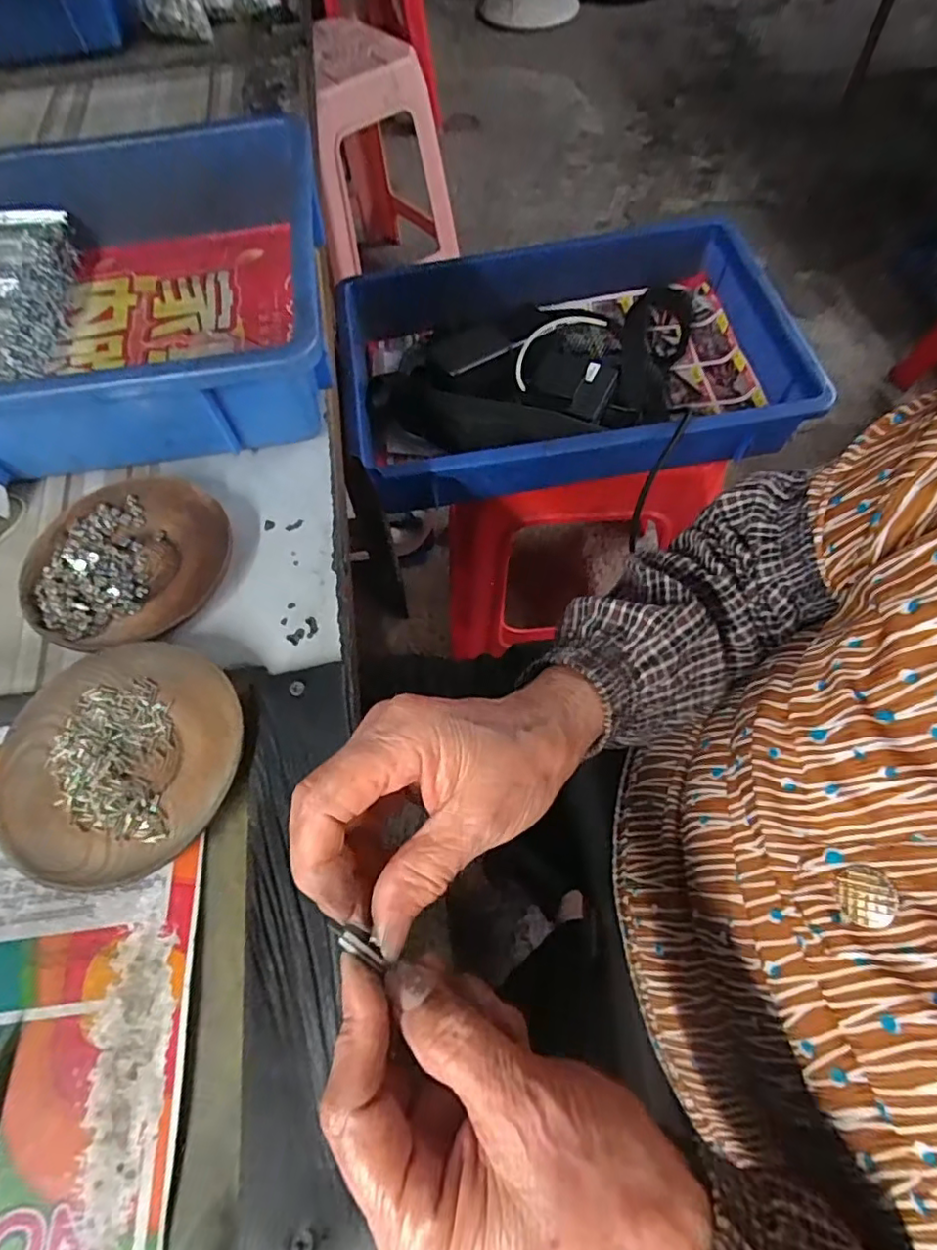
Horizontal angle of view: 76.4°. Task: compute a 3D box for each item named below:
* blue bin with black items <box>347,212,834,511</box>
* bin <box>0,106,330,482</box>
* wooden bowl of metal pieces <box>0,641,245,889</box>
[{"bbox_3d":[0.099,-0.268,0.611,0.436,0.080,0.297,-9,62,-2],"label":"blue bin with black items"},{"bbox_3d":[-0.316,-0.222,0.418,0.417,0.085,0.298,-10,61,-3],"label":"bin"},{"bbox_3d":[-0.168,0.065,0.292,0.114,0.017,0.112,-1,61,2],"label":"wooden bowl of metal pieces"}]

